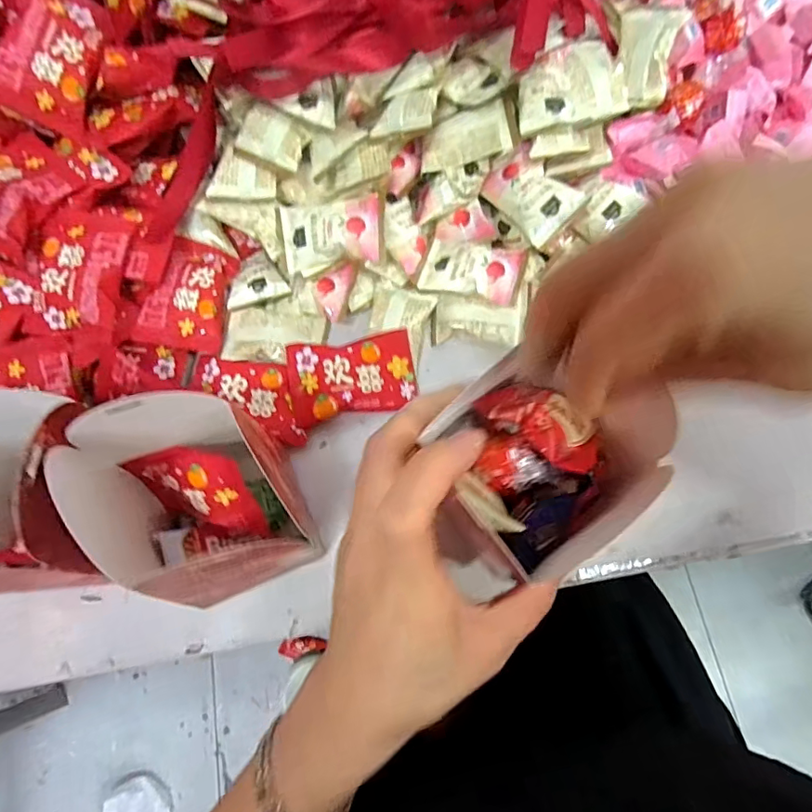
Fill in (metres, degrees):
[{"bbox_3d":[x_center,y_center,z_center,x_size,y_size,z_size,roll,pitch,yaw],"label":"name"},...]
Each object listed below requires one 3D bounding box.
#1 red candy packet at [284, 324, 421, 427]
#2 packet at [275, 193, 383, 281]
[{"bbox_3d":[-0.034,-0.020,0.337,0.080,0.020,0.049,-11,71,-3],"label":"red candy packet"},{"bbox_3d":[-0.047,-0.109,0.331,0.065,0.014,0.042,-5,83,7],"label":"packet"}]

